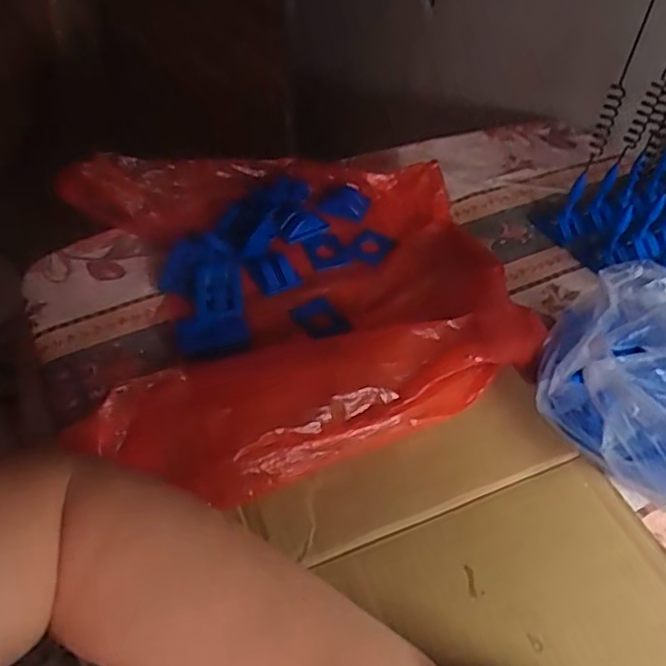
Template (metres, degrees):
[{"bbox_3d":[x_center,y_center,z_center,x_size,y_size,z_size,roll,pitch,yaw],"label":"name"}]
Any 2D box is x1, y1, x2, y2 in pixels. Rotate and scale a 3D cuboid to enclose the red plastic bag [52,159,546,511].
[{"bbox_3d":[-0.027,-0.038,0.474,0.317,0.046,0.334,-7,46,-9],"label":"red plastic bag"}]

